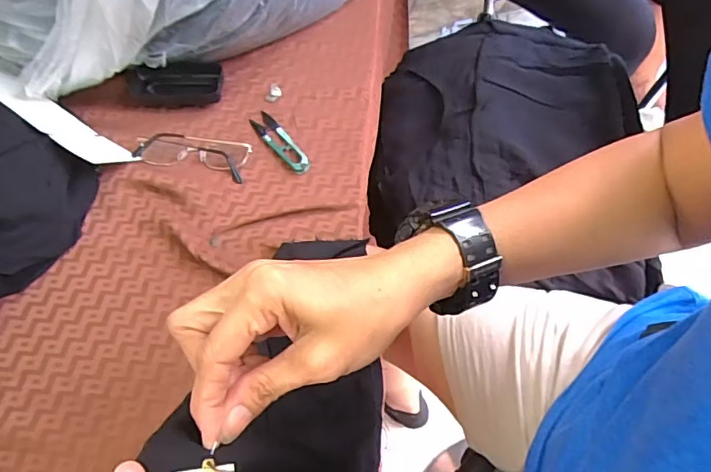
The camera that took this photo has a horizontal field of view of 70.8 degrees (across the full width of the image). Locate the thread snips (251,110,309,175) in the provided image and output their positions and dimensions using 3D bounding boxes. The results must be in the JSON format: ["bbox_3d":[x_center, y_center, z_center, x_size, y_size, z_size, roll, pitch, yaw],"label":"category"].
[{"bbox_3d":[-0.082,-0.102,0.545,0.025,0.007,0.099,-32,61,-15],"label":"thread snips"}]

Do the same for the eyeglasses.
[{"bbox_3d":[-0.178,-0.091,0.536,0.126,0.022,0.038,11,59,11],"label":"eyeglasses"}]

